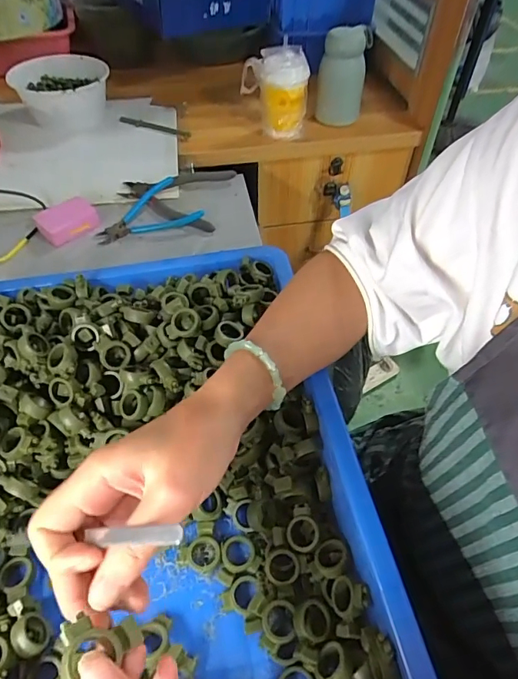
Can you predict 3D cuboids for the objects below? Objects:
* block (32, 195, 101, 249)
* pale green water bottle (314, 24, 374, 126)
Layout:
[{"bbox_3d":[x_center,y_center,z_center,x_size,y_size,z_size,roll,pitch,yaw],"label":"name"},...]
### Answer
[{"bbox_3d":[-0.275,-0.173,0.650,0.081,0.032,0.060,-36,59,-26],"label":"block"},{"bbox_3d":[0.145,-0.454,0.780,0.073,0.144,0.081,13,51,11],"label":"pale green water bottle"}]

